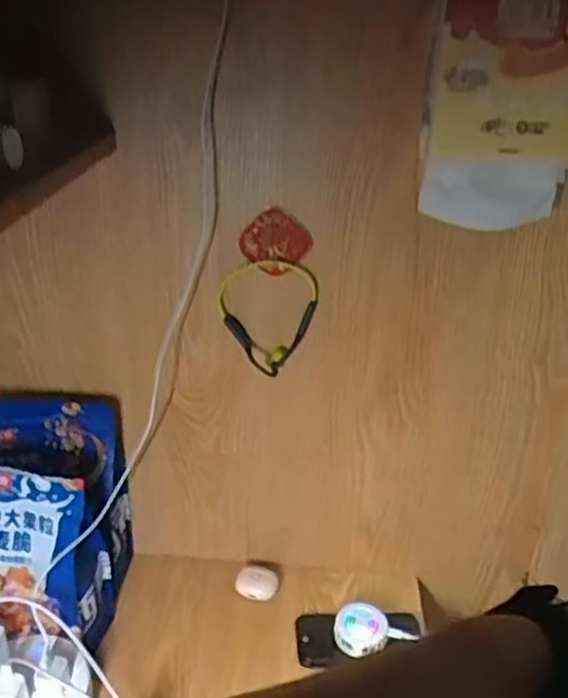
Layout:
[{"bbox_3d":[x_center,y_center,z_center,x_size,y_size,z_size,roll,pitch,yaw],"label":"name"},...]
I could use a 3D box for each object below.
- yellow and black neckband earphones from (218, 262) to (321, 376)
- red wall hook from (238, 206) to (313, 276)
[{"bbox_3d":[-0.019,-0.035,0.749,0.108,0.115,0.052,4,27,3],"label":"yellow and black neckband earphones"},{"bbox_3d":[-0.009,-0.111,0.725,0.061,0.065,0.012,42,24,-8],"label":"red wall hook"}]

